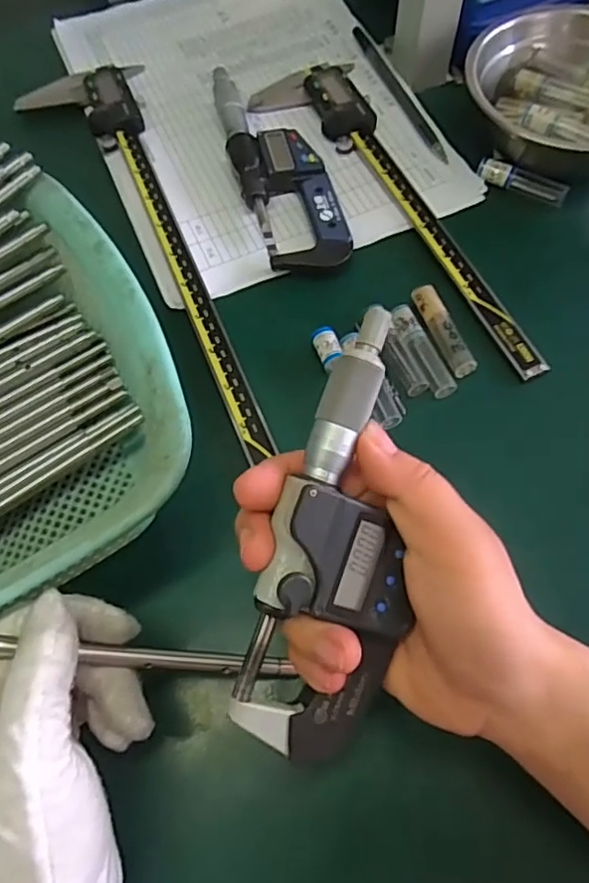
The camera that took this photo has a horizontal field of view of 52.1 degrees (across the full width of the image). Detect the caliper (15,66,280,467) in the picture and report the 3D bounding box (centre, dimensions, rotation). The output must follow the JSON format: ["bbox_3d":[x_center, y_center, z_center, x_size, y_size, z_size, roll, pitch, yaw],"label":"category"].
[{"bbox_3d":[-0.101,-0.123,0.372,0.082,0.016,0.326,-17,66,-7],"label":"caliper"}]

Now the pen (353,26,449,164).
[{"bbox_3d":[0.073,-0.244,0.421,0.008,0.011,0.140,-20,66,-8],"label":"pen"}]

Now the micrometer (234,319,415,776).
[{"bbox_3d":[0.015,0.033,0.207,0.050,0.026,0.154,8,90,5],"label":"micrometer"}]

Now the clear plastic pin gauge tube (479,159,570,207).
[{"bbox_3d":[0.146,-0.167,0.386,0.057,0.010,0.015,25,68,12],"label":"clear plastic pin gauge tube"}]

